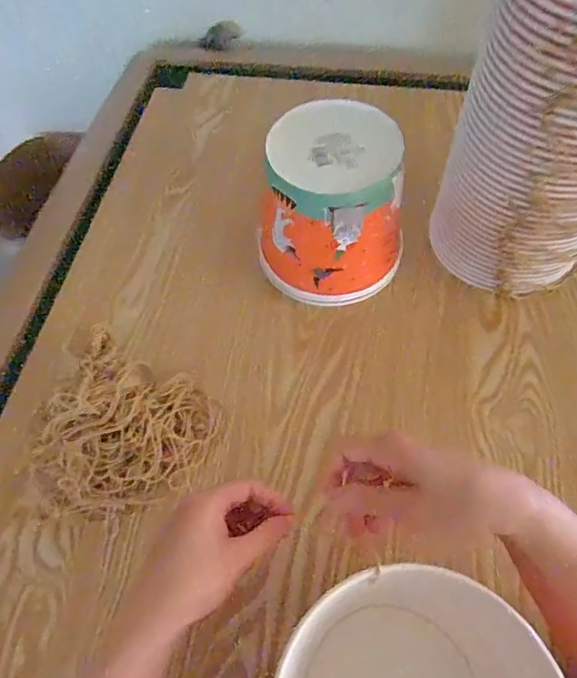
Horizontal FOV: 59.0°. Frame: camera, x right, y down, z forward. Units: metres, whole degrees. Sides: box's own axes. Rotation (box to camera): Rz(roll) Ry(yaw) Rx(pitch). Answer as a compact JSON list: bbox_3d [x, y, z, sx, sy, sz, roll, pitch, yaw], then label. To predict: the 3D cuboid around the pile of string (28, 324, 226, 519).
[{"bbox_3d":[-0.153,0.085,0.465,0.156,0.054,0.167,19,64,12],"label":"pile of string"}]

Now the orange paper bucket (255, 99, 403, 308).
[{"bbox_3d":[0.046,-0.127,0.517,0.135,0.146,0.140,-1,62,2],"label":"orange paper bucket"}]

